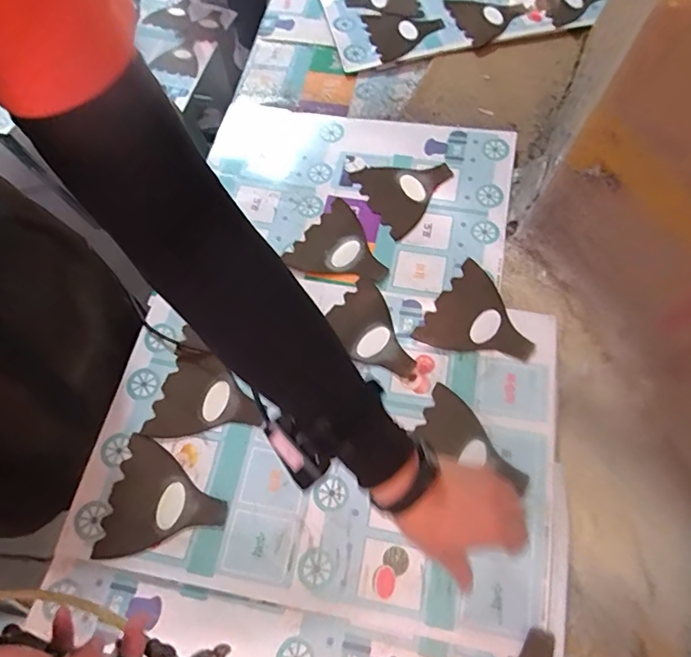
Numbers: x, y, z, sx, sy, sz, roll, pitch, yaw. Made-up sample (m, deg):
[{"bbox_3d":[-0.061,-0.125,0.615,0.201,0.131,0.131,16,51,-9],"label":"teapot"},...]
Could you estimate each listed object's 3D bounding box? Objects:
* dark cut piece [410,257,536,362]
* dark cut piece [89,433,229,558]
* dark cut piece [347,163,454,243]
[{"bbox_3d":[0.175,-0.006,0.622,0.130,0.008,0.131,35,72,16],"label":"dark cut piece"},{"bbox_3d":[-0.201,0.197,0.553,0.130,0.006,0.126,10,69,5],"label":"dark cut piece"},{"bbox_3d":[0.069,-0.210,0.724,0.128,0.011,0.144,33,72,15],"label":"dark cut piece"}]

